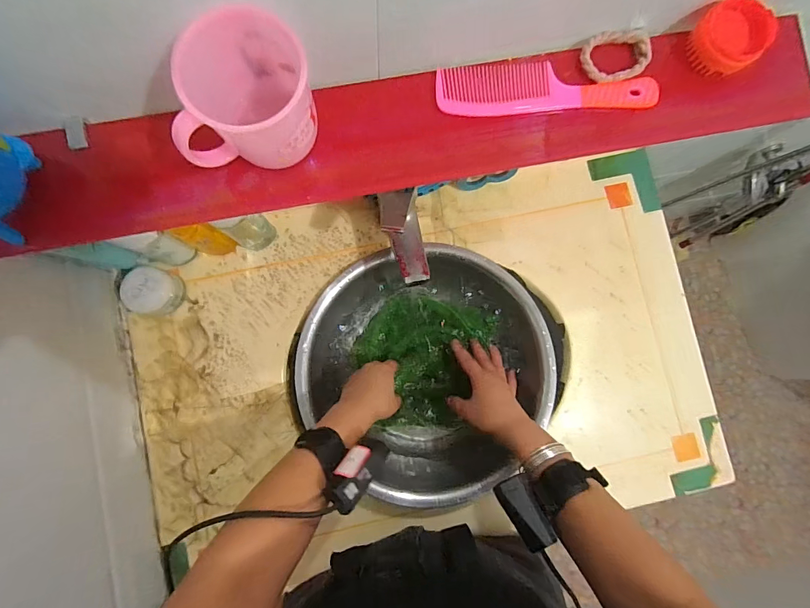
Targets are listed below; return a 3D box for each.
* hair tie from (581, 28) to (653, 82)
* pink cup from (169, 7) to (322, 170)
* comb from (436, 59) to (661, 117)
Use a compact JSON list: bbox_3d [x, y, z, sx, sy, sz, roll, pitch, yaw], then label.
[{"bbox_3d":[0.191,-0.223,0.354,0.064,0.007,0.044,-9,89,-5],"label":"hair tie"},{"bbox_3d":[-0.116,-0.151,0.291,0.094,0.089,0.076,-12,89,-5],"label":"pink cup"},{"bbox_3d":[0.126,-0.196,0.354,0.194,0.012,0.047,-3,88,-5],"label":"comb"}]

